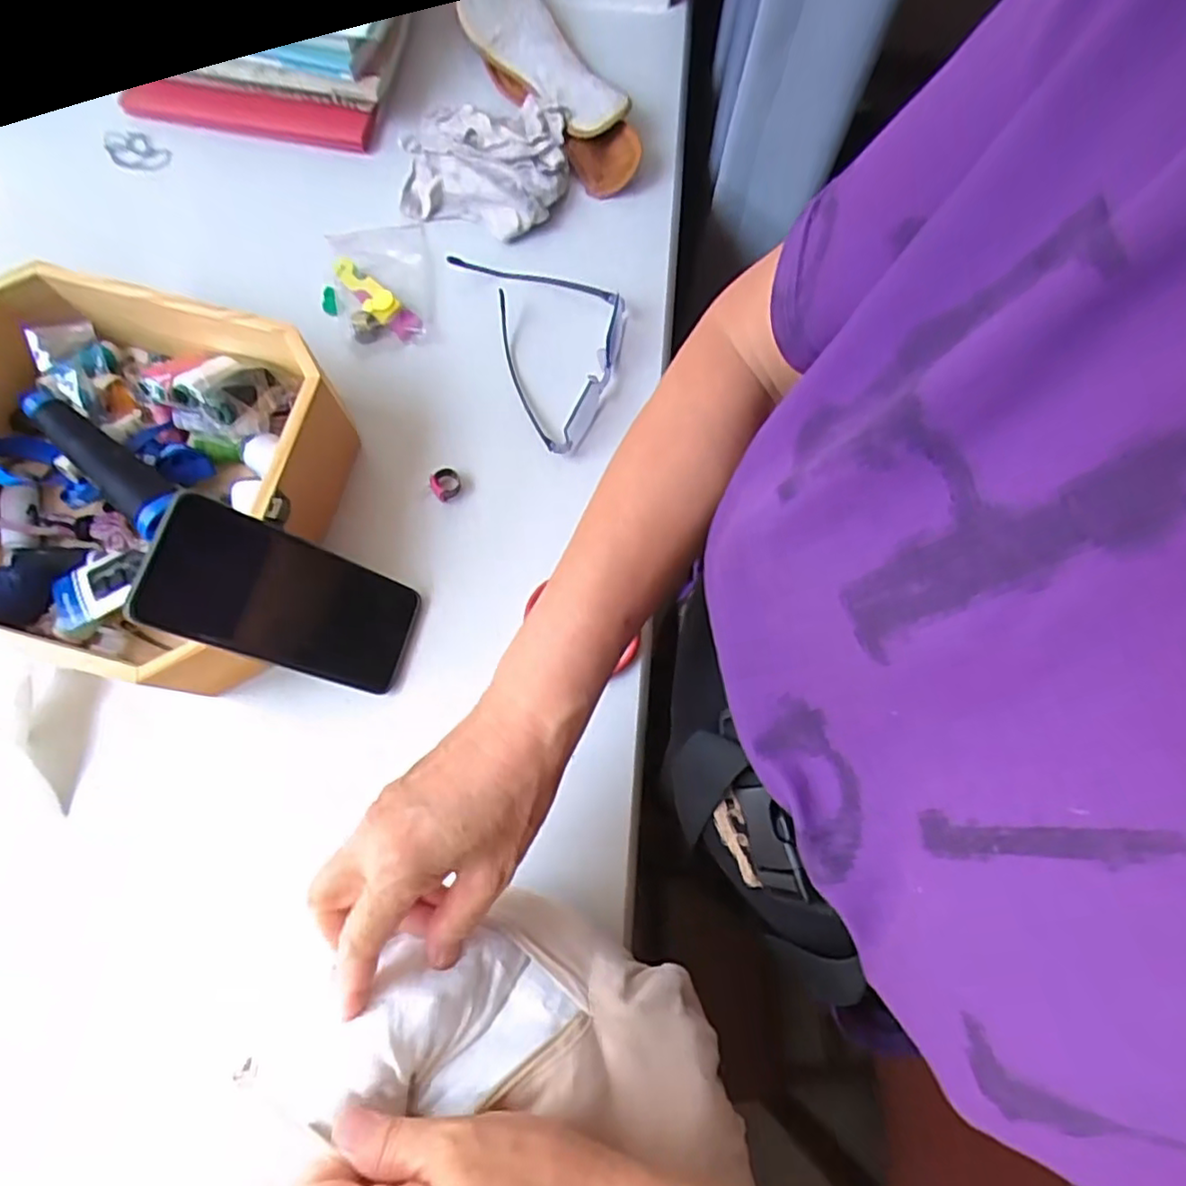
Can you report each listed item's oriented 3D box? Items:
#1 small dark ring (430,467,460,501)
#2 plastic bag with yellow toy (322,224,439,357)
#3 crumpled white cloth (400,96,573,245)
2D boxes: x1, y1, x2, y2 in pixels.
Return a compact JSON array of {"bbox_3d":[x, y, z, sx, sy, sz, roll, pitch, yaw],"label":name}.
[{"bbox_3d":[-0.108,-0.080,0.490,0.021,0.013,0.020,0,76,-2],"label":"small dark ring"},{"bbox_3d":[-0.170,-0.245,0.524,0.082,0.017,0.111,-12,76,-5],"label":"plastic bag with yellow toy"},{"bbox_3d":[-0.091,-0.352,0.543,0.139,0.032,0.117,7,76,0],"label":"crumpled white cloth"}]

